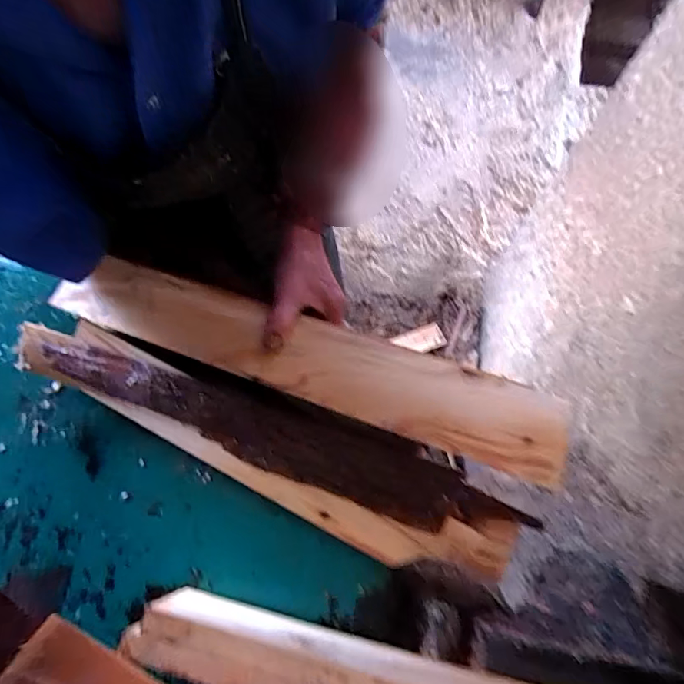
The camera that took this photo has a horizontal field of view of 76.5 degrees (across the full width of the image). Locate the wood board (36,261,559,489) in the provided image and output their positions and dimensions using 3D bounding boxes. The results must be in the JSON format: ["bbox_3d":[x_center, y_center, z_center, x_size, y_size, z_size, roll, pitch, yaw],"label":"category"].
[{"bbox_3d":[-0.050,0.007,0.407,0.485,0.015,0.074,18,74,14],"label":"wood board"}]

